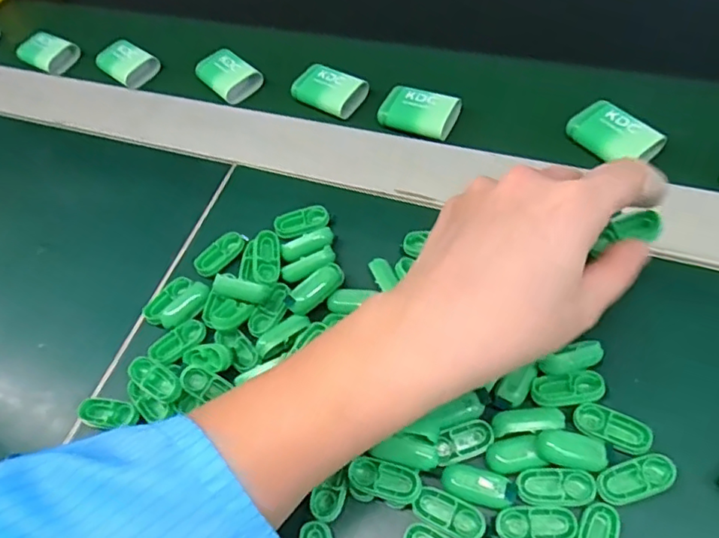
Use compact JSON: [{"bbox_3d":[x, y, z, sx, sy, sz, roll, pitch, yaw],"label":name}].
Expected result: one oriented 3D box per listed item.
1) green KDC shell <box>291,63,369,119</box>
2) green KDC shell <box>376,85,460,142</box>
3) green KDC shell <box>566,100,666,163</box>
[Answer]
[{"bbox_3d":[-0.023,-0.134,0.426,0.049,0.016,0.034,33,65,22],"label":"green KDC shell"},{"bbox_3d":[0.042,-0.109,0.398,0.050,0.017,0.035,26,63,19],"label":"green KDC shell"},{"bbox_3d":[0.158,-0.084,0.355,0.032,0.012,0.051,-34,62,-17],"label":"green KDC shell"}]

